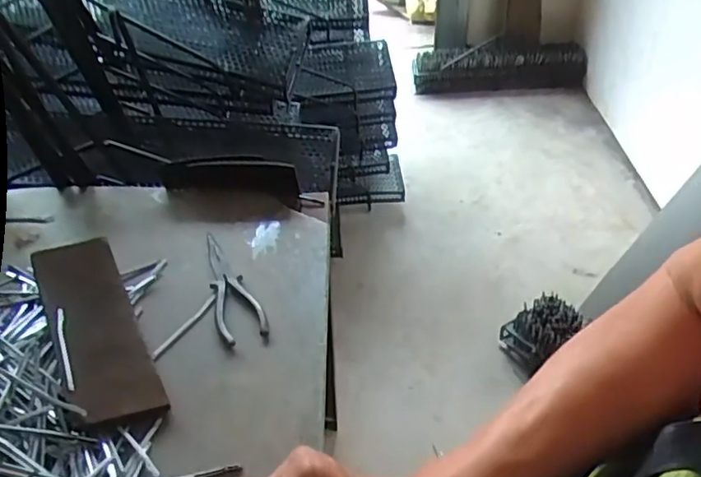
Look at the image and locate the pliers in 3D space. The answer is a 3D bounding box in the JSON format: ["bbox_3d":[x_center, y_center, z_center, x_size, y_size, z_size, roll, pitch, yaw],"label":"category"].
[{"bbox_3d":[-0.136,0.052,0.678,0.050,0.007,0.176,-13,41,-13],"label":"pliers"}]

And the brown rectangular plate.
[{"bbox_3d":[-0.269,0.086,0.619,0.080,0.017,0.248,-11,43,-32],"label":"brown rectangular plate"}]

